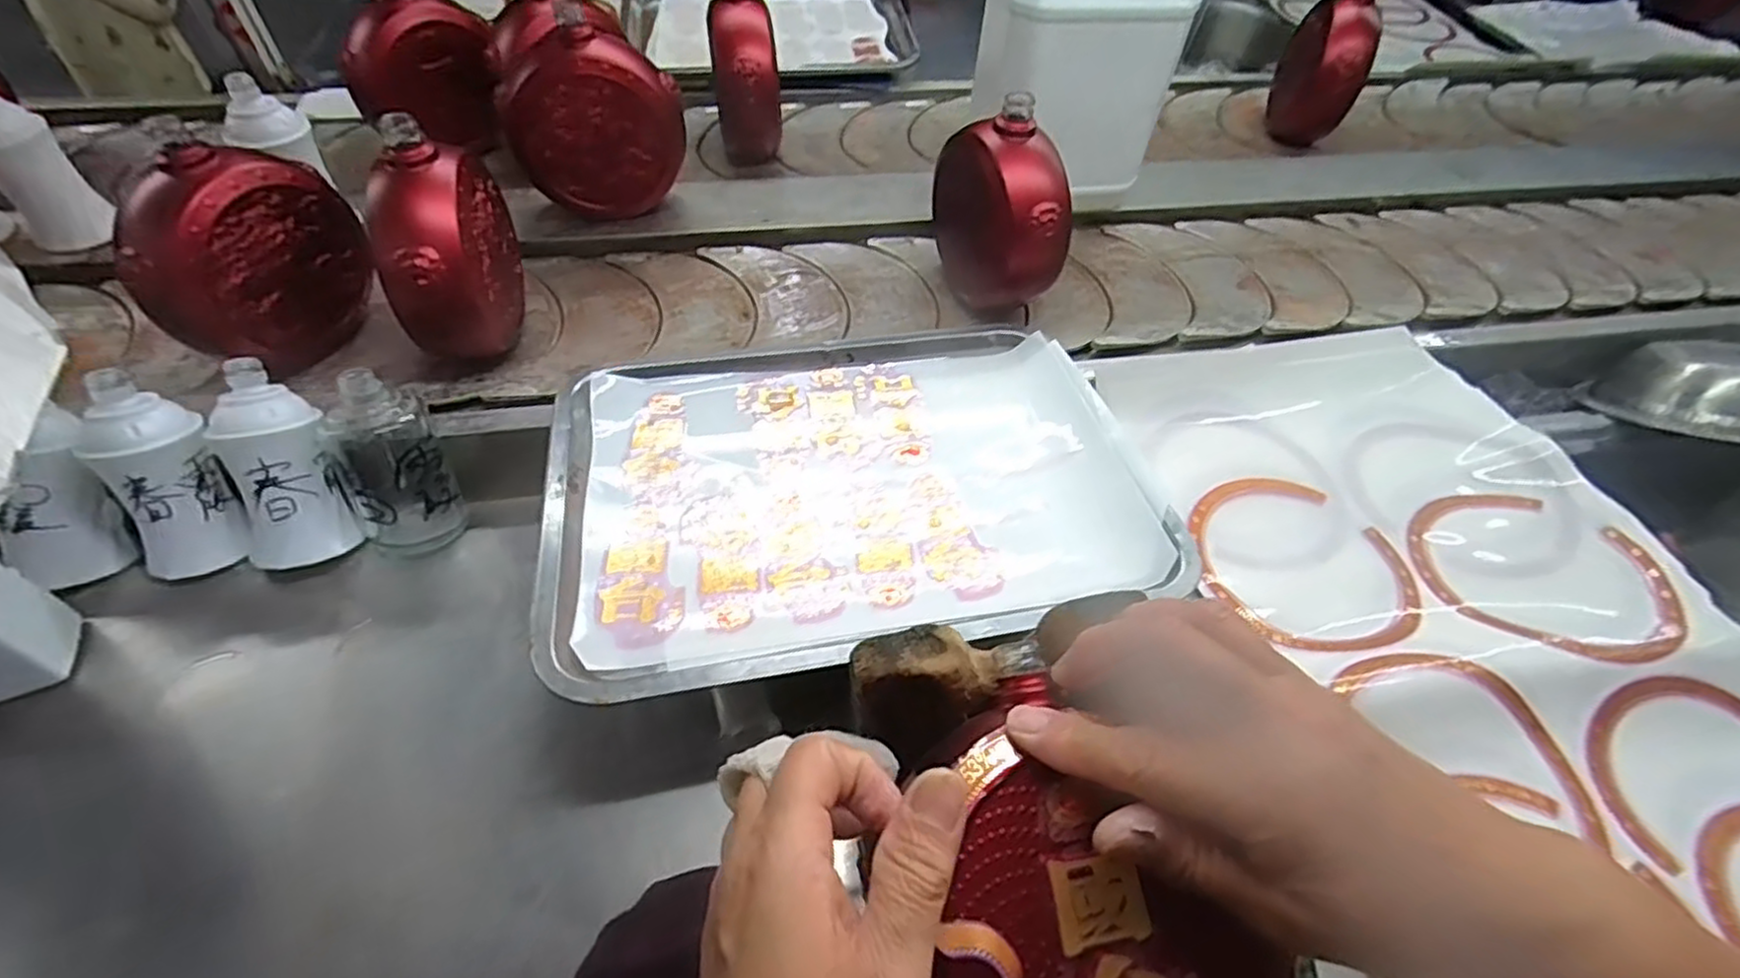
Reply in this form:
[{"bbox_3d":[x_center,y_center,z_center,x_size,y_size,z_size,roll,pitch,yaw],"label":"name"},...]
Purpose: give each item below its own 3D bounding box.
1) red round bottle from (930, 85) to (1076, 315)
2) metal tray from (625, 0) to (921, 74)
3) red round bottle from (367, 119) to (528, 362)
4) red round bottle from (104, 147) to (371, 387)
[{"bbox_3d":[0.100,-0.213,0.572,0.056,0.146,0.131,-16,55,-17],"label":"red round bottle"},{"bbox_3d":[-0.128,-0.586,0.922,0.346,0.044,0.243,-5,51,-7],"label":"metal tray"},{"bbox_3d":[-0.285,-0.157,0.501,0.061,0.146,0.125,-4,52,-8],"label":"red round bottle"},{"bbox_3d":[-0.411,-0.155,0.488,0.053,0.125,0.125,18,52,11],"label":"red round bottle"}]

